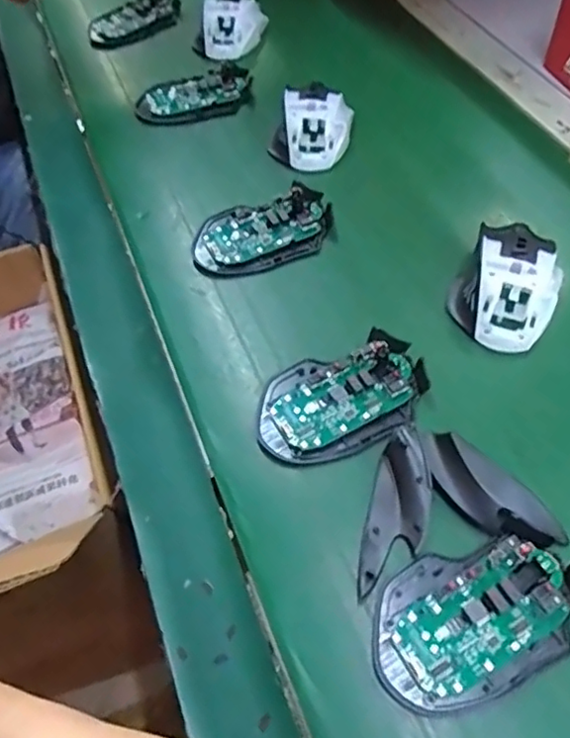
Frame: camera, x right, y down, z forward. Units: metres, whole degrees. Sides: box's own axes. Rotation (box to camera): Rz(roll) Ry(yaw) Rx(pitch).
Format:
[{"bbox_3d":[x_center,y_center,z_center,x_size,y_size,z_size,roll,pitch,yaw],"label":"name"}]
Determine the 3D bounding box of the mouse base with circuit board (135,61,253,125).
[{"bbox_3d":[-0.087,-0.268,0.592,0.114,0.024,0.050,-23,57,-14],"label":"mouse base with circuit board"}]

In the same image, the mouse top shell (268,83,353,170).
[{"bbox_3d":[0.026,-0.219,0.537,0.064,0.034,0.079,17,57,13],"label":"mouse top shell"}]

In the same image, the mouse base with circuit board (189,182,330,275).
[{"bbox_3d":[-0.017,-0.110,0.480,0.113,0.021,0.065,-14,56,-9],"label":"mouse base with circuit board"}]

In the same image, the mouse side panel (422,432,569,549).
[{"bbox_3d":[0.117,0.071,0.344,0.089,0.011,0.038,34,62,22],"label":"mouse side panel"}]

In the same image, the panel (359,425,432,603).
[{"bbox_3d":[0.066,0.080,0.341,0.032,0.016,0.096,14,56,11],"label":"panel"}]

